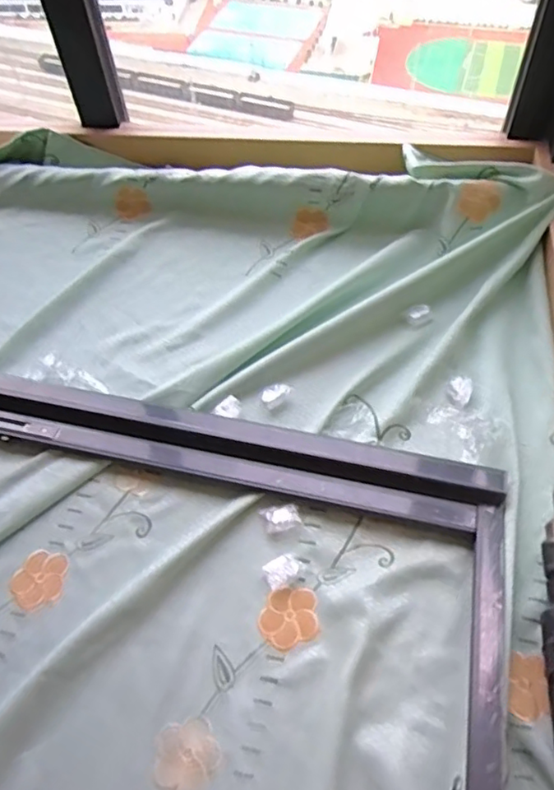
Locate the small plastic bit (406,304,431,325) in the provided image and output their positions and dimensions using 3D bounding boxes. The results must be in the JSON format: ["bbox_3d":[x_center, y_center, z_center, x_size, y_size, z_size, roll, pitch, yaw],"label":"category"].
[{"bbox_3d":[0.189,-0.109,0.807,0.036,0.008,0.019,-30,60,-16],"label":"small plastic bit"}]

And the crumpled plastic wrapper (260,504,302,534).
[{"bbox_3d":[0.004,0.134,0.666,0.039,0.004,0.029,-18,57,-9],"label":"crumpled plastic wrapper"}]

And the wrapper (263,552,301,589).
[{"bbox_3d":[0.005,0.184,0.632,0.038,0.010,0.029,-28,60,-15],"label":"wrapper"}]

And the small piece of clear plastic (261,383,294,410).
[{"bbox_3d":[-0.001,-0.001,0.762,0.038,0.012,0.025,-38,63,-20],"label":"small piece of clear plastic"}]

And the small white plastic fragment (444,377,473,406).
[{"bbox_3d":[0.227,-0.006,0.744,0.031,0.010,0.037,30,63,20],"label":"small white plastic fragment"}]

